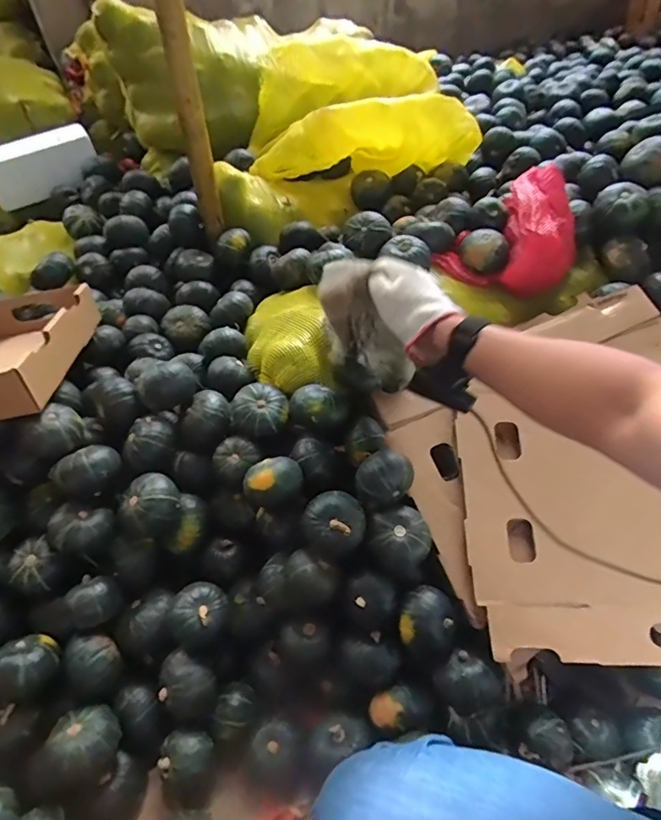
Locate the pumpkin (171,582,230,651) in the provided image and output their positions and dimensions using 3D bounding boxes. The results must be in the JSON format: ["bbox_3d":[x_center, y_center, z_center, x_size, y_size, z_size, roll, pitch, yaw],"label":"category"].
[{"bbox_3d":[-0.173,0.271,0.657,0.075,0.050,0.070,-13,47,-8],"label":"pumpkin"}]

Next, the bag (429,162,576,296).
[{"bbox_3d":[0.364,-0.323,0.940,0.307,0.142,0.183,-33,52,-25],"label":"bag"}]

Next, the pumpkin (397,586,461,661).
[{"bbox_3d":[0.127,0.271,0.635,0.073,0.052,0.075,-2,46,2],"label":"pumpkin"}]

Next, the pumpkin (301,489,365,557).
[{"bbox_3d":[0.003,0.153,0.650,0.082,0.061,0.070,8,47,12],"label":"pumpkin"}]

